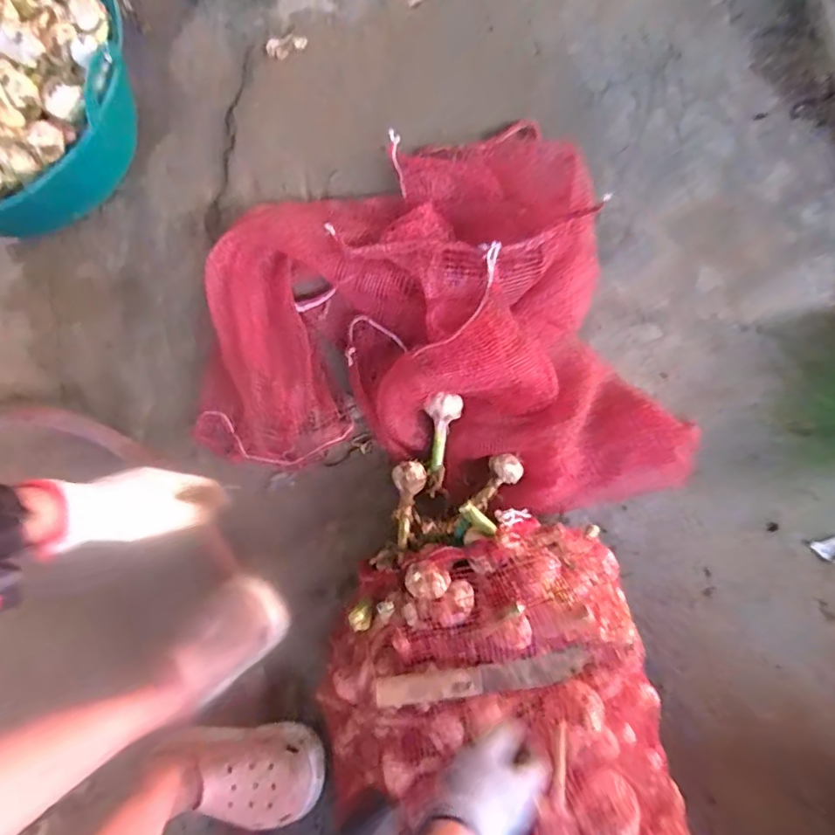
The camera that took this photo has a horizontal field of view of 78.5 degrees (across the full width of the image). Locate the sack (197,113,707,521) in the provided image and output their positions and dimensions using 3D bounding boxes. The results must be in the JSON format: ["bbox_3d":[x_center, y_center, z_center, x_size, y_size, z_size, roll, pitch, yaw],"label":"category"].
[{"bbox_3d":[-0.014,-0.117,0.781,0.690,0.144,0.646,-18,78,-2],"label":"sack"}]

